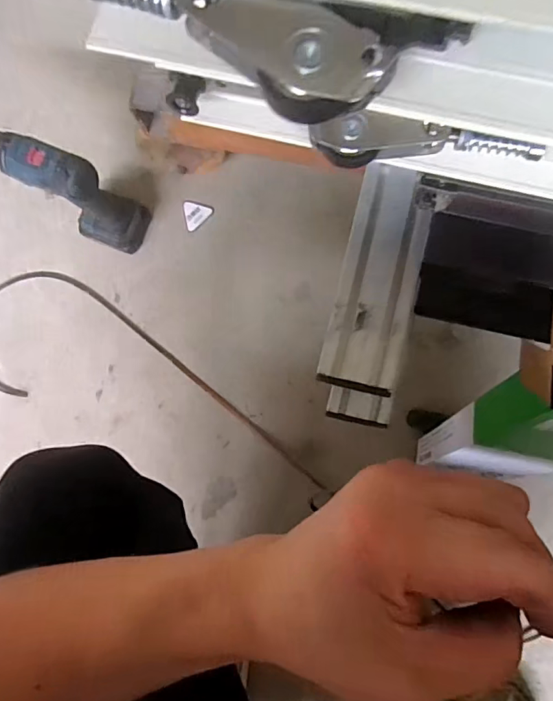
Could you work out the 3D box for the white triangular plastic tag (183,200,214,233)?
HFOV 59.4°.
[{"bbox_3d":[-0.118,-0.196,0.712,0.044,0.004,0.042,15,93,-2],"label":"white triangular plastic tag"}]

